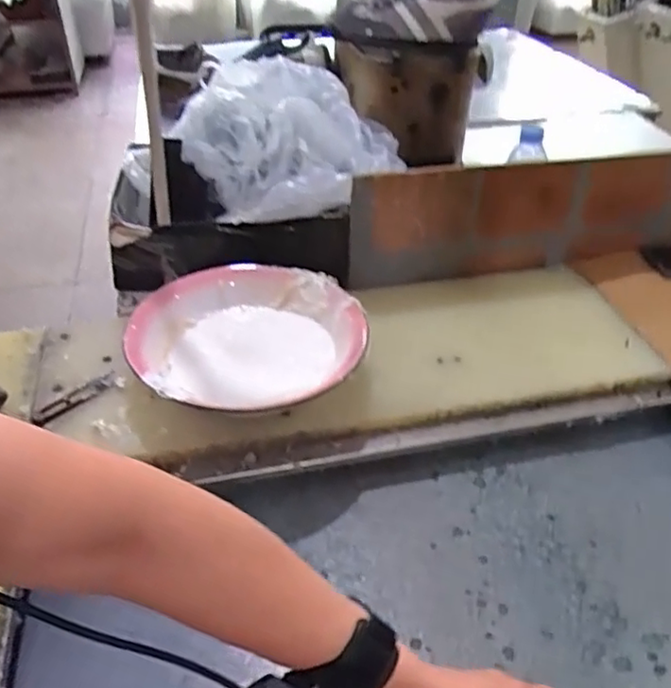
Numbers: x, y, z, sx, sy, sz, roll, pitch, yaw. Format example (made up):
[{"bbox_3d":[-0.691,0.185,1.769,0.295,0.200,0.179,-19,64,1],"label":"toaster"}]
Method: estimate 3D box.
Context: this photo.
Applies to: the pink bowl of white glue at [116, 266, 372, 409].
[{"bbox_3d":[-0.097,-0.006,0.724,0.256,0.056,0.238,0,37,0],"label":"pink bowl of white glue"}]

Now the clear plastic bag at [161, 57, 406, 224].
[{"bbox_3d":[-0.057,-0.282,0.879,0.277,0.134,0.260,0,37,0],"label":"clear plastic bag"}]

